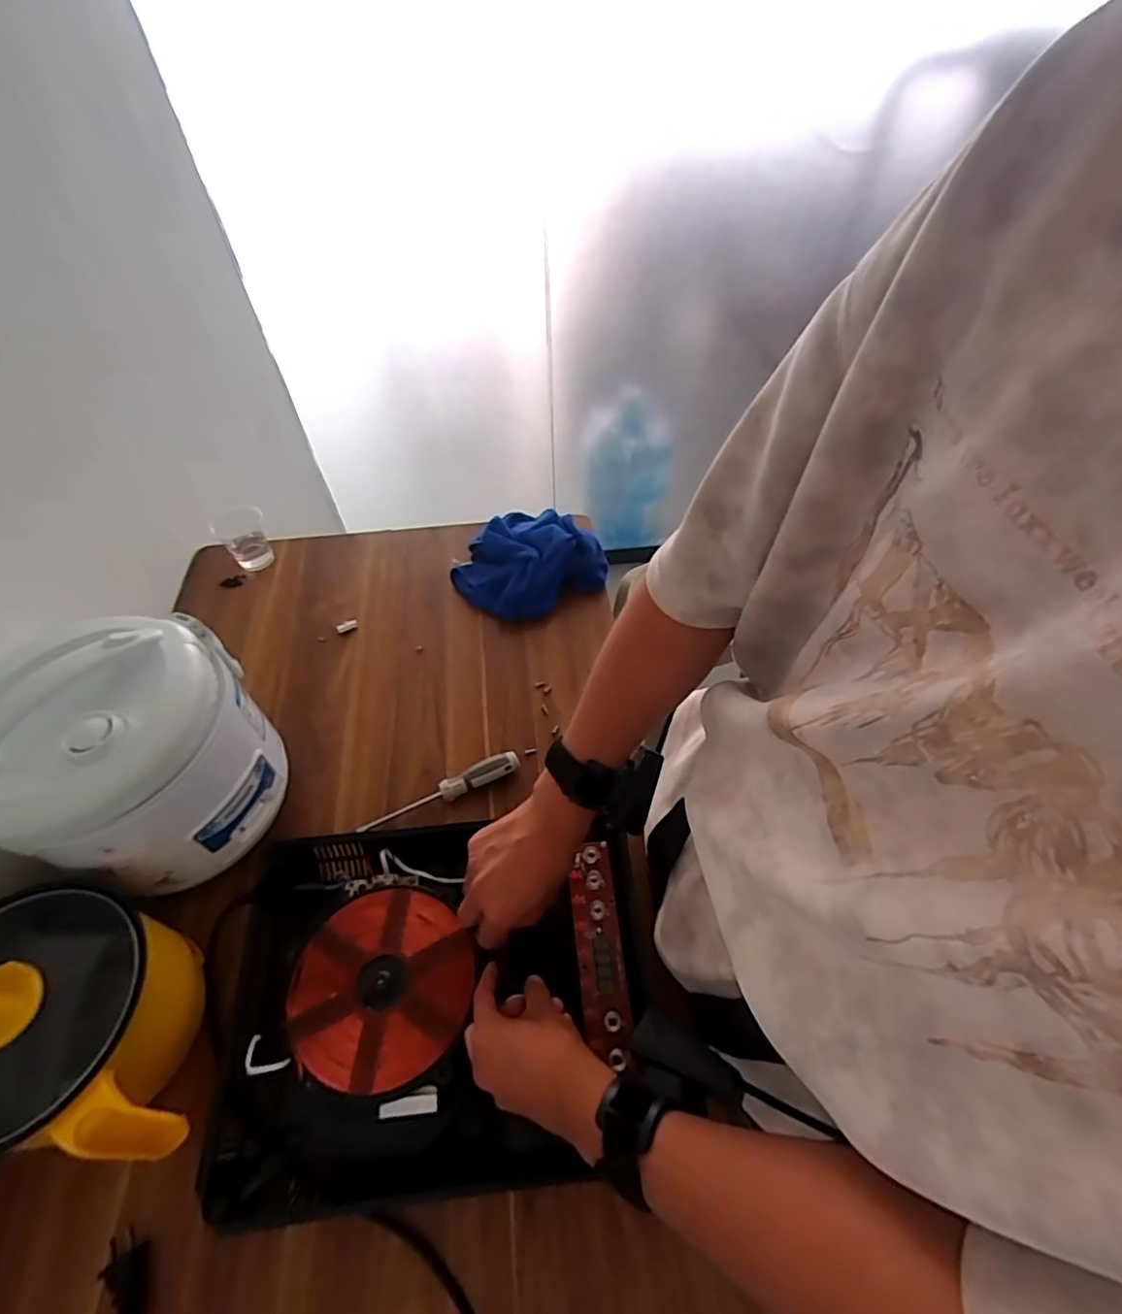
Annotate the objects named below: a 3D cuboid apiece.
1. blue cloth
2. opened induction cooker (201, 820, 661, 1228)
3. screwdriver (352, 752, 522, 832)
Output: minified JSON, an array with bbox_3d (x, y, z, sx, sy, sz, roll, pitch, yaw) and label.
[{"bbox_3d":[-0.049,-0.134,0.834,0.188,0.073,0.174,-32,59,-21],"label":"blue cloth"},{"bbox_3d":[-0.105,0.287,0.512,0.352,0.056,0.272,-6,53,-4],"label":"opened induction cooker"},{"bbox_3d":[-0.130,0.147,0.636,0.178,0.022,0.024,-21,55,-14],"label":"screwdriver"}]

